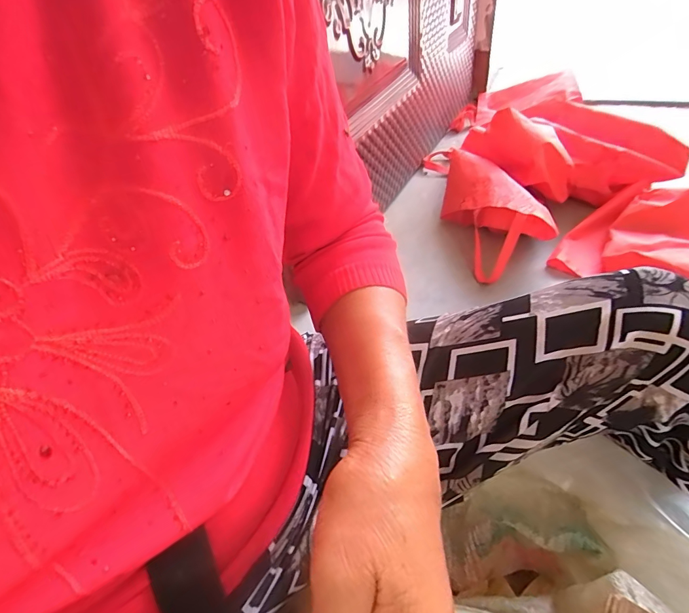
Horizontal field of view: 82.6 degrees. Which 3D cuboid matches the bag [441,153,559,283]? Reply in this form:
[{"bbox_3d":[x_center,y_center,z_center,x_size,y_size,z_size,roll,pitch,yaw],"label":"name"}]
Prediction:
[{"bbox_3d":[0.349,-0.259,0.983,0.155,0.116,0.427,-11,45,-3],"label":"bag"}]

